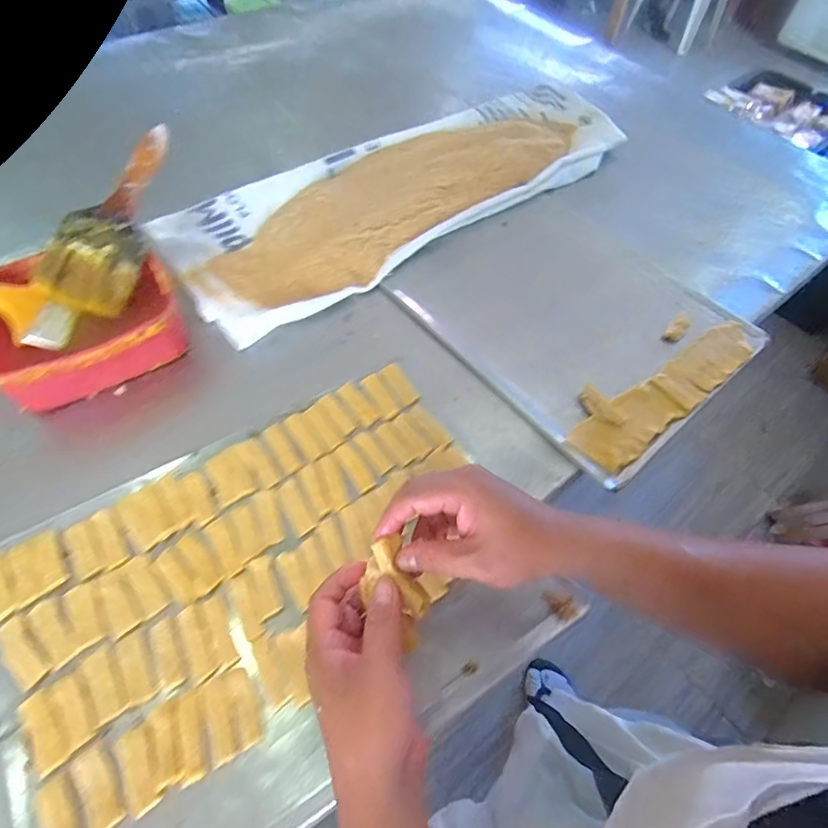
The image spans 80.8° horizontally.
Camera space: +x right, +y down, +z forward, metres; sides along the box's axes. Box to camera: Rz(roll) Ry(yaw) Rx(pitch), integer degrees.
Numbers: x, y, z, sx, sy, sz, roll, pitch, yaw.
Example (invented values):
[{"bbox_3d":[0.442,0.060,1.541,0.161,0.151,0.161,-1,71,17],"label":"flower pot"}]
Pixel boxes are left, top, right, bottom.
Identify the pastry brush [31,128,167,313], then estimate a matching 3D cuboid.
[{"bbox_3d":[-0.337,-0.229,0.554,0.093,0.026,0.234,15,76,7],"label":"pastry brush"}]

